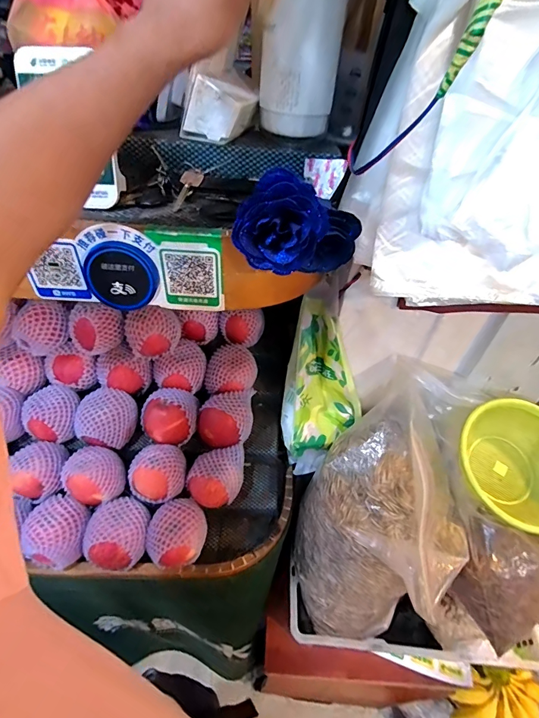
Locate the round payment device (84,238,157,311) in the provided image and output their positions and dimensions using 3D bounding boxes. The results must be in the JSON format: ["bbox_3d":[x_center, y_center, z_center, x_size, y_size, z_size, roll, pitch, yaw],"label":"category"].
[{"bbox_3d":[-0.168,-0.093,0.431,0.076,0.079,0.016,7,45,1],"label":"round payment device"}]

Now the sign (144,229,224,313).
[{"bbox_3d":[-0.095,-0.099,0.439,0.084,0.101,0.007,4,45,-1],"label":"sign"}]

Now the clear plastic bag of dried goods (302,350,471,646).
[{"bbox_3d":[0.202,0.273,0.699,0.236,0.383,0.355,26,48,19],"label":"clear plastic bag of dried goods"}]

